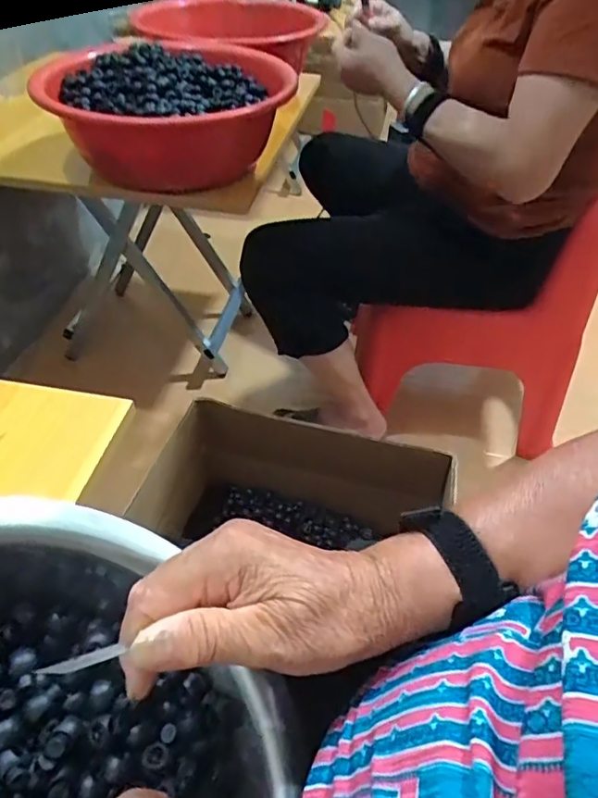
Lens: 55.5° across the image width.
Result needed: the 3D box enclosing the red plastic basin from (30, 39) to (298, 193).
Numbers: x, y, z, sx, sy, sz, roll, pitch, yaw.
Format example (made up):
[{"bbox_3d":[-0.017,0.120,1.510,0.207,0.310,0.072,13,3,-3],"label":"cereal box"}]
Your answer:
[{"bbox_3d":[-0.155,-0.371,0.756,0.287,0.118,0.279,0,45,0],"label":"red plastic basin"}]

